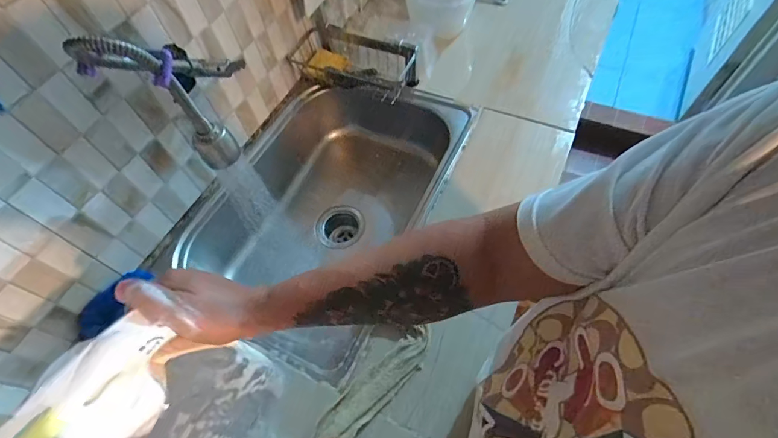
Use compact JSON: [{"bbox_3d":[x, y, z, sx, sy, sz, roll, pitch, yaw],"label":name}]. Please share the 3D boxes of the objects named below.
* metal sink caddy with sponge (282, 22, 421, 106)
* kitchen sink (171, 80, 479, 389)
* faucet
[{"bbox_3d":[-0.075,-0.322,0.816,0.251,0.082,0.109,19,62,15],"label":"metal sink caddy with sponge"},{"bbox_3d":[-0.117,-0.007,0.802,0.396,0.248,0.571,22,62,16],"label":"kitchen sink"},{"bbox_3d":[-0.279,-0.196,0.504,0.107,0.188,0.206,-12,58,-3],"label":"faucet"}]

